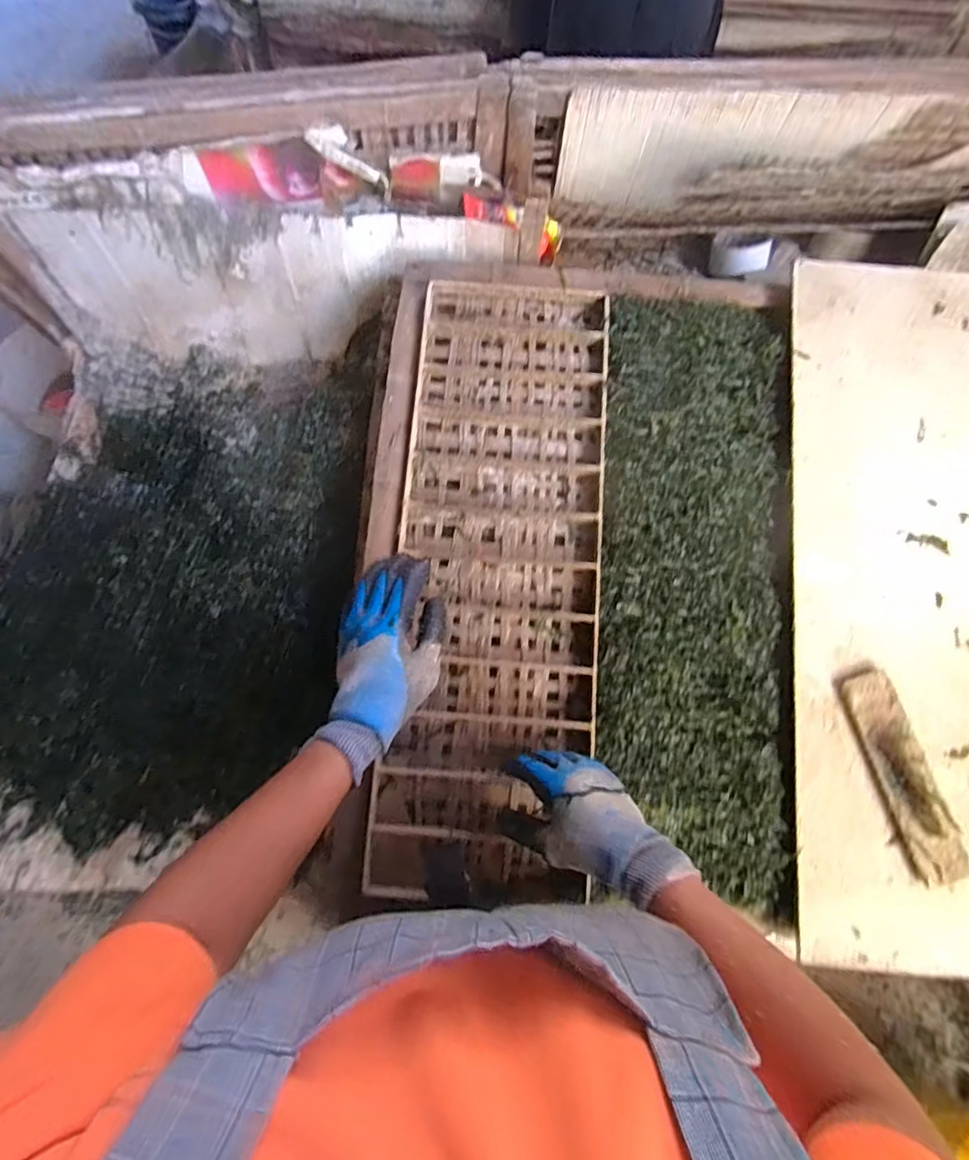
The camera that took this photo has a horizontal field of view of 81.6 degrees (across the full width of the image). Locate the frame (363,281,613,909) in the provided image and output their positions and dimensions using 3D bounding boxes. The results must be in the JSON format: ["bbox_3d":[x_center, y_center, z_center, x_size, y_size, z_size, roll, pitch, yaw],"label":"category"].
[{"bbox_3d":[0.018,-0.020,0.656,0.236,0.032,0.721,6,78,1],"label":"frame"}]

